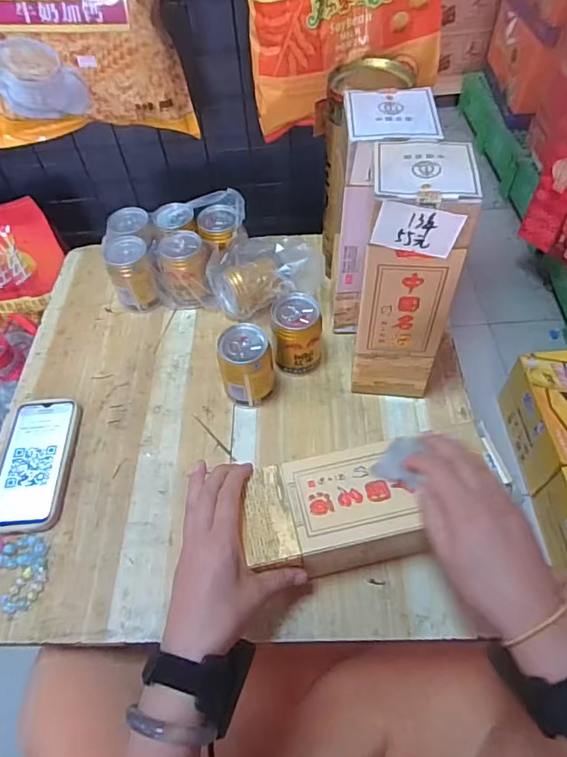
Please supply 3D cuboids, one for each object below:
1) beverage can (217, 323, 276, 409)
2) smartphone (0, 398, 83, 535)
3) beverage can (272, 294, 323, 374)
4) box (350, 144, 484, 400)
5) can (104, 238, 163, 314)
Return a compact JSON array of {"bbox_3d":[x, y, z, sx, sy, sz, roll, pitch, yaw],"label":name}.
[{"bbox_3d":[-0.043,-0.011,0.604,0.061,0.092,0.057,-2,55,3],"label":"beverage can"},{"bbox_3d":[-0.293,0.097,0.593,0.080,0.012,0.168,-5,55,1],"label":"smartphone"},{"bbox_3d":[0.019,-0.053,0.635,0.060,0.085,0.063,-2,55,3],"label":"beverage can"},{"bbox_3d":[0.129,-0.099,0.536,0.086,0.262,0.094,4,55,7],"label":"box"},{"bbox_3d":[-0.214,-0.147,0.718,0.057,0.091,0.070,-17,55,-8],"label":"can"}]

